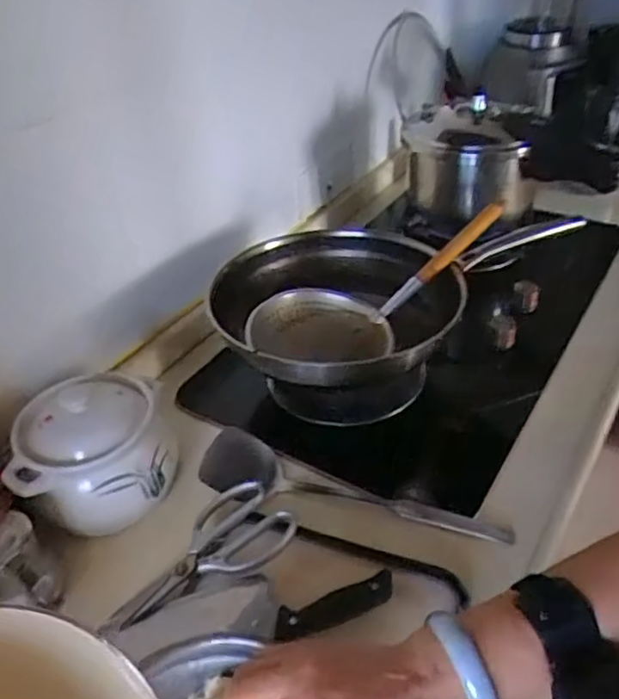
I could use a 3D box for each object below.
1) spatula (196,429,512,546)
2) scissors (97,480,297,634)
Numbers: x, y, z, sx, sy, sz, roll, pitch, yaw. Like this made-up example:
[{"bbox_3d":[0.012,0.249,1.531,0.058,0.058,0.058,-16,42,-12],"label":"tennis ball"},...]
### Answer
[{"bbox_3d":[0.049,0.159,0.740,0.355,0.038,0.089,8,40,15],"label":"spatula"},{"bbox_3d":[-0.118,0.219,0.671,0.210,0.014,0.100,-29,44,-27],"label":"scissors"}]

